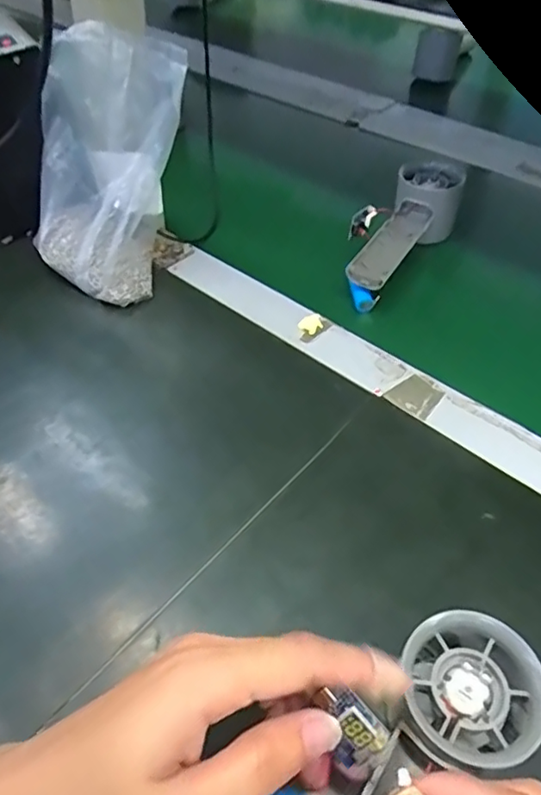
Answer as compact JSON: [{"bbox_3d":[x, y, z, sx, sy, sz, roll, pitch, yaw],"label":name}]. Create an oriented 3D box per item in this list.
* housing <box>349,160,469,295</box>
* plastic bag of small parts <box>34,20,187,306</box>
[{"bbox_3d":[0.120,-0.143,0.494,0.056,0.053,0.154,21,53,19],"label":"housing"},{"bbox_3d":[-0.132,-0.174,0.446,0.107,0.176,0.108,35,59,28],"label":"plastic bag of small parts"}]

